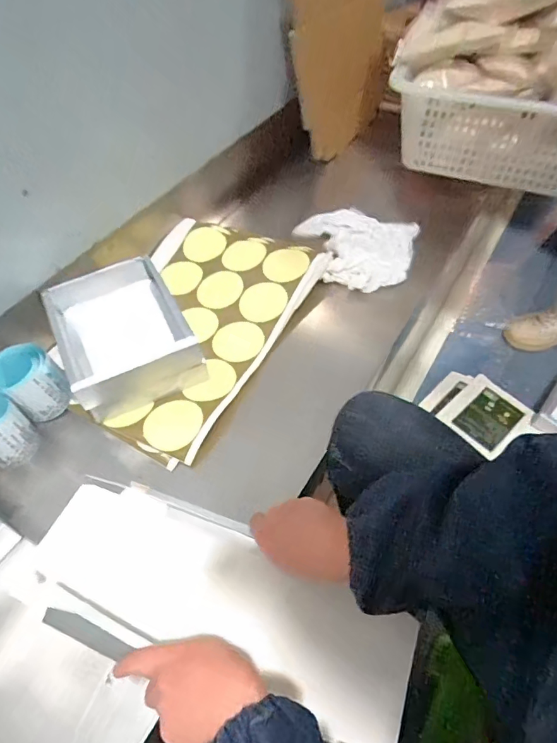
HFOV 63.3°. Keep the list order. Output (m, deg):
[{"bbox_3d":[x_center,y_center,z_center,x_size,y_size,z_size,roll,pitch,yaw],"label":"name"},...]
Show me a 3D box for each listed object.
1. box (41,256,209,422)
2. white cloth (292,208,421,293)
[{"bbox_3d":[-0.224,-0.056,0.651,0.163,0.077,0.223,-26,55,-16],"label":"box"},{"bbox_3d":[0.127,-0.216,0.777,0.200,0.030,0.163,15,54,15],"label":"white cloth"}]

